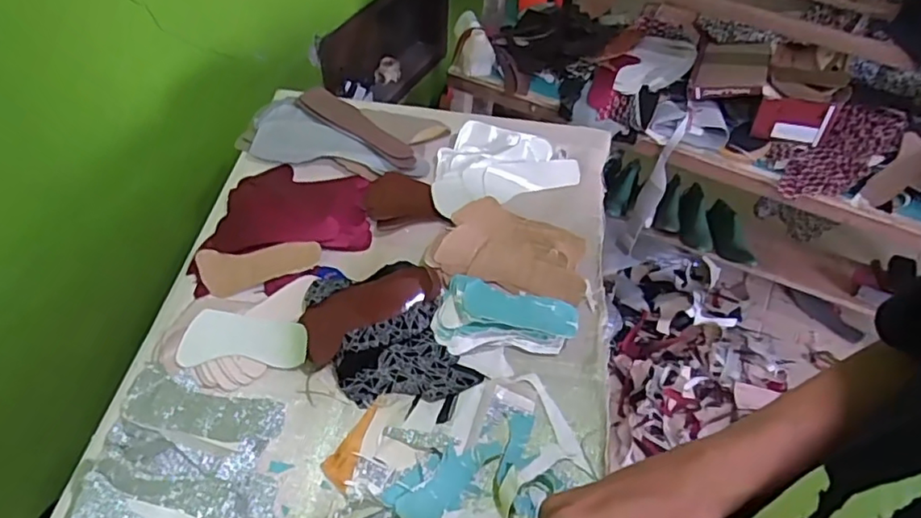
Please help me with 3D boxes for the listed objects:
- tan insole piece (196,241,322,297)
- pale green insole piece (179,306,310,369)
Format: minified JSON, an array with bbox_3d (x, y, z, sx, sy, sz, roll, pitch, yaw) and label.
[{"bbox_3d":[-0.284,0.013,0.847,0.165,0.009,0.064,-4,84,-8],"label":"tan insole piece"},{"bbox_3d":[-0.274,0.101,0.759,0.155,0.012,0.069,2,73,-3],"label":"pale green insole piece"}]

